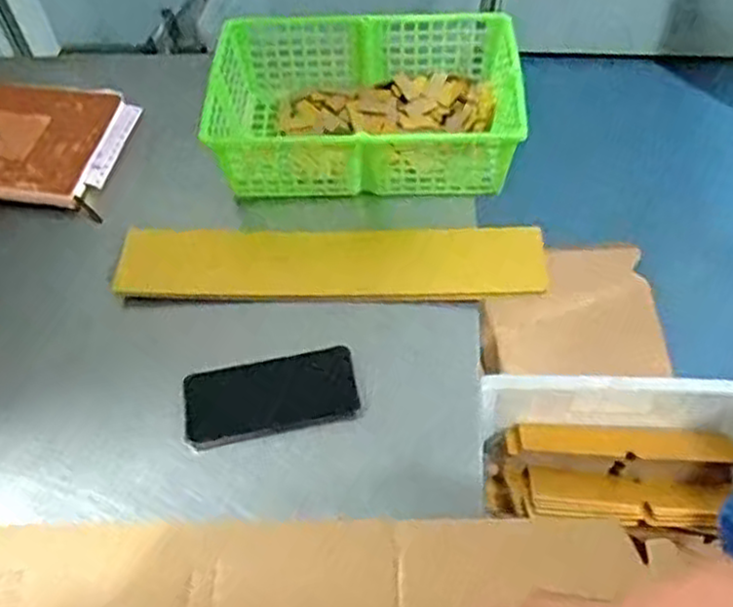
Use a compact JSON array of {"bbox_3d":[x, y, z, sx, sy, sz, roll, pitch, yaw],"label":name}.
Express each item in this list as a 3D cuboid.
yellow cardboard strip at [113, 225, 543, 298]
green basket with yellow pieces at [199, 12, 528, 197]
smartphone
[{"bbox_3d":[-0.038,-0.043,0.775,0.430,0.017,0.074,1,77,3],"label":"yellow cardboard strip"},{"bbox_3d":[-0.002,-0.222,0.853,0.338,0.104,0.193,1,54,4],"label":"green basket with yellow pieces"},{"bbox_3d":[-0.088,0.083,0.690,0.158,0.013,0.074,-12,54,-5],"label":"smartphone"}]

